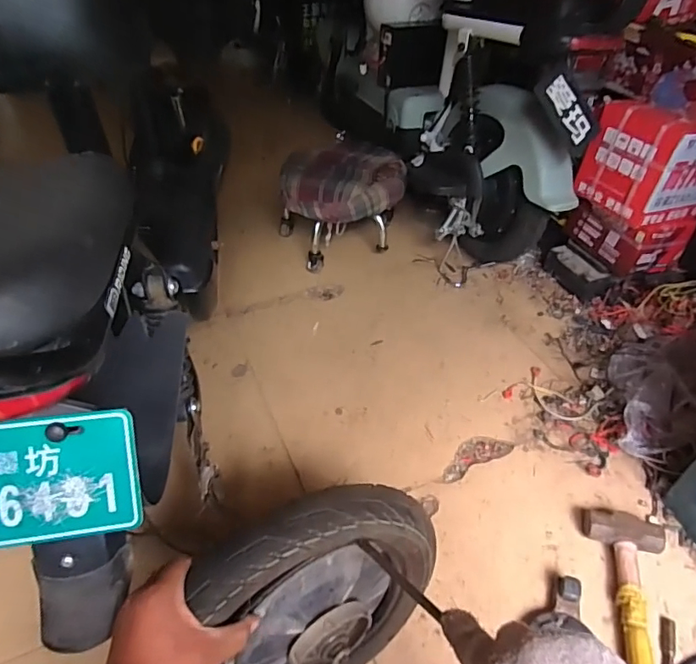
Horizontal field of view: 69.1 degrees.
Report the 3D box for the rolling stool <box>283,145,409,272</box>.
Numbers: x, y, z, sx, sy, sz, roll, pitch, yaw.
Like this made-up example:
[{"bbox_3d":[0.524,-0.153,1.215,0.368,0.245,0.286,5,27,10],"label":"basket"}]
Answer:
[{"bbox_3d":[-0.017,-0.349,1.382,0.321,0.232,0.264,-7,44,-8],"label":"rolling stool"}]

